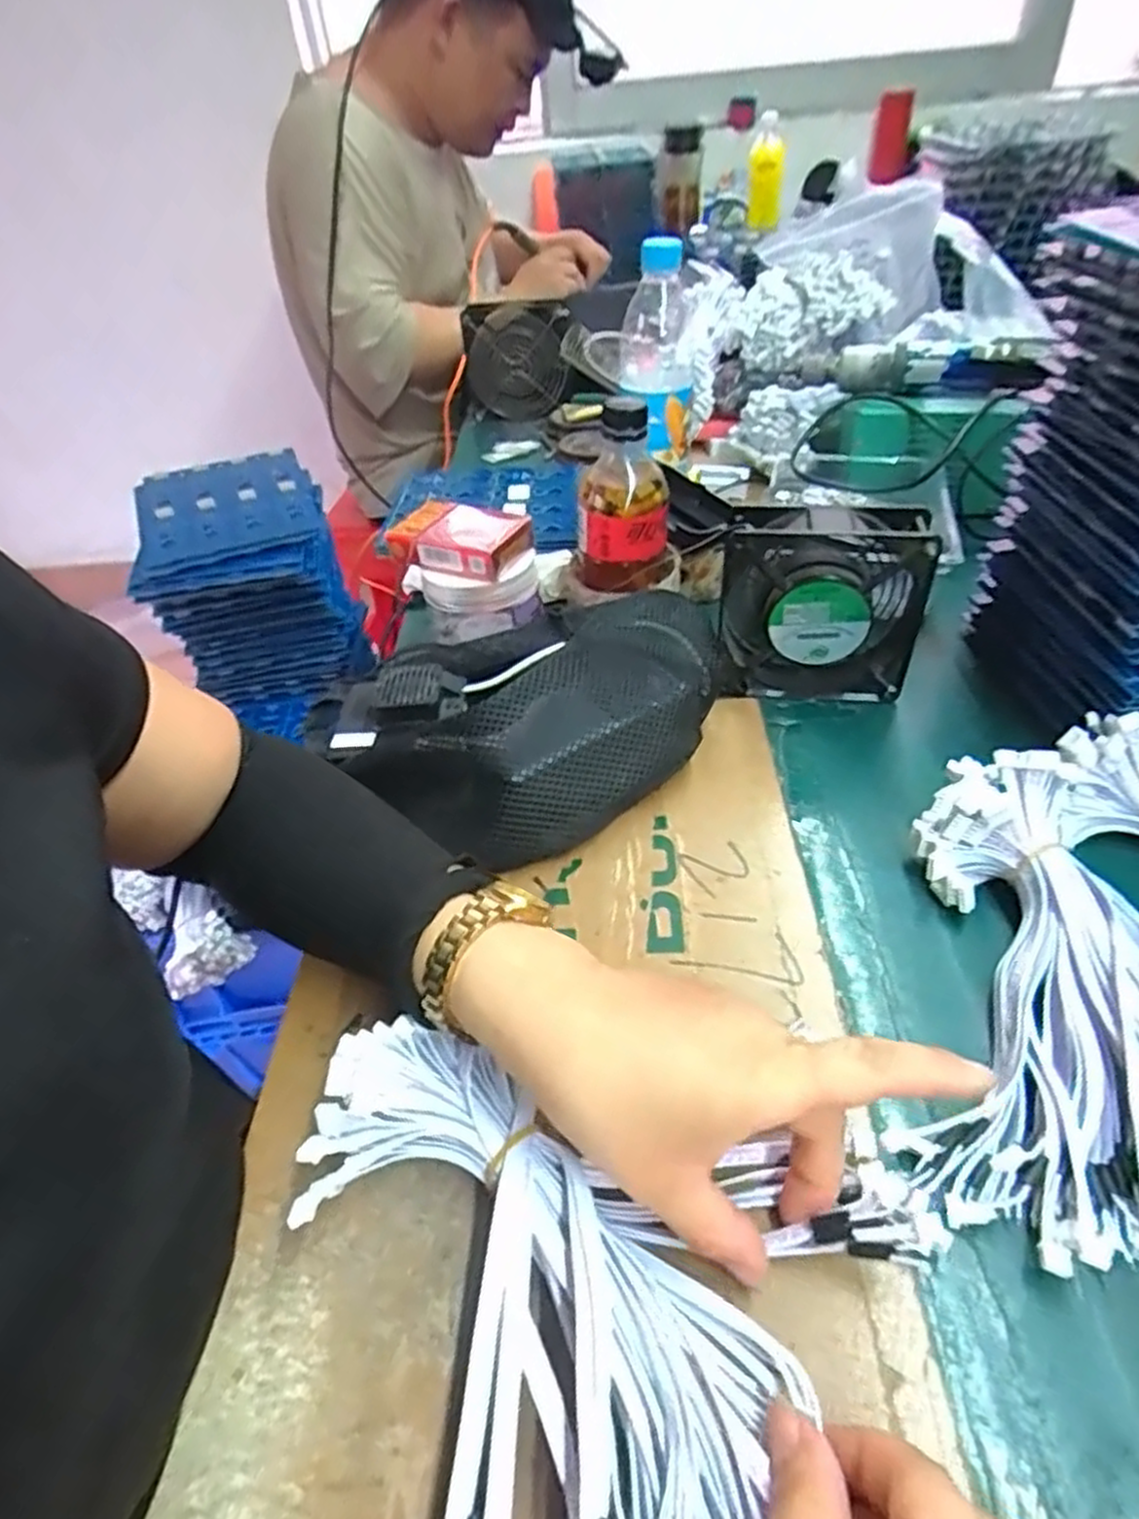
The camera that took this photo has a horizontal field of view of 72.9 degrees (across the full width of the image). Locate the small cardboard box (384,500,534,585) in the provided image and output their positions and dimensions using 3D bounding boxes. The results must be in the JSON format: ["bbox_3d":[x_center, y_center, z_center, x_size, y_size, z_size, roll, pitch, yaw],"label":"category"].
[{"bbox_3d":[-0.077,-0.157,0.548,0.093,0.028,0.064,14,46,21],"label":"small cardboard box"}]

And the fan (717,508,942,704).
[{"bbox_3d":[0.156,-0.094,0.483,0.117,0.116,0.040,3,43,10],"label":"fan"}]

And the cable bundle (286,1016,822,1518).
[{"bbox_3d":[-0.026,0.187,0.247,0.202,0.045,0.125,27,51,31],"label":"cable bundle"}]

